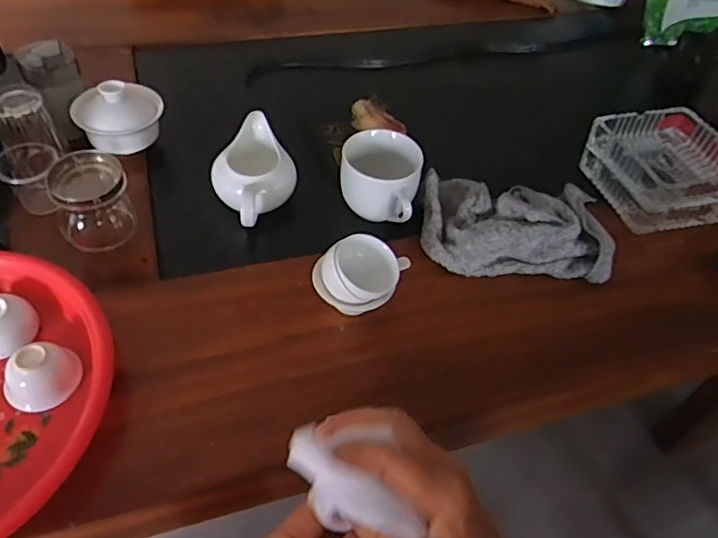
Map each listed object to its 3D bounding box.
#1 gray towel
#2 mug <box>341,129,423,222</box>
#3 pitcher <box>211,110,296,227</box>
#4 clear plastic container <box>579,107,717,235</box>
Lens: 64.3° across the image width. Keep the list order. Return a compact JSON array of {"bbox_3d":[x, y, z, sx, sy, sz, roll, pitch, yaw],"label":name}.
[{"bbox_3d":[0.150,-0.041,0.549,0.177,0.054,0.113,6,50,-1],"label":"gray towel"},{"bbox_3d":[0.019,-0.085,0.544,0.075,0.061,0.079,14,50,5],"label":"mug"},{"bbox_3d":[-0.101,-0.083,0.555,0.078,0.069,0.120,-5,51,-11],"label":"pitcher"},{"bbox_3d":[0.316,-0.105,0.599,0.123,0.068,0.126,-12,53,-16],"label":"clear plastic container"}]

